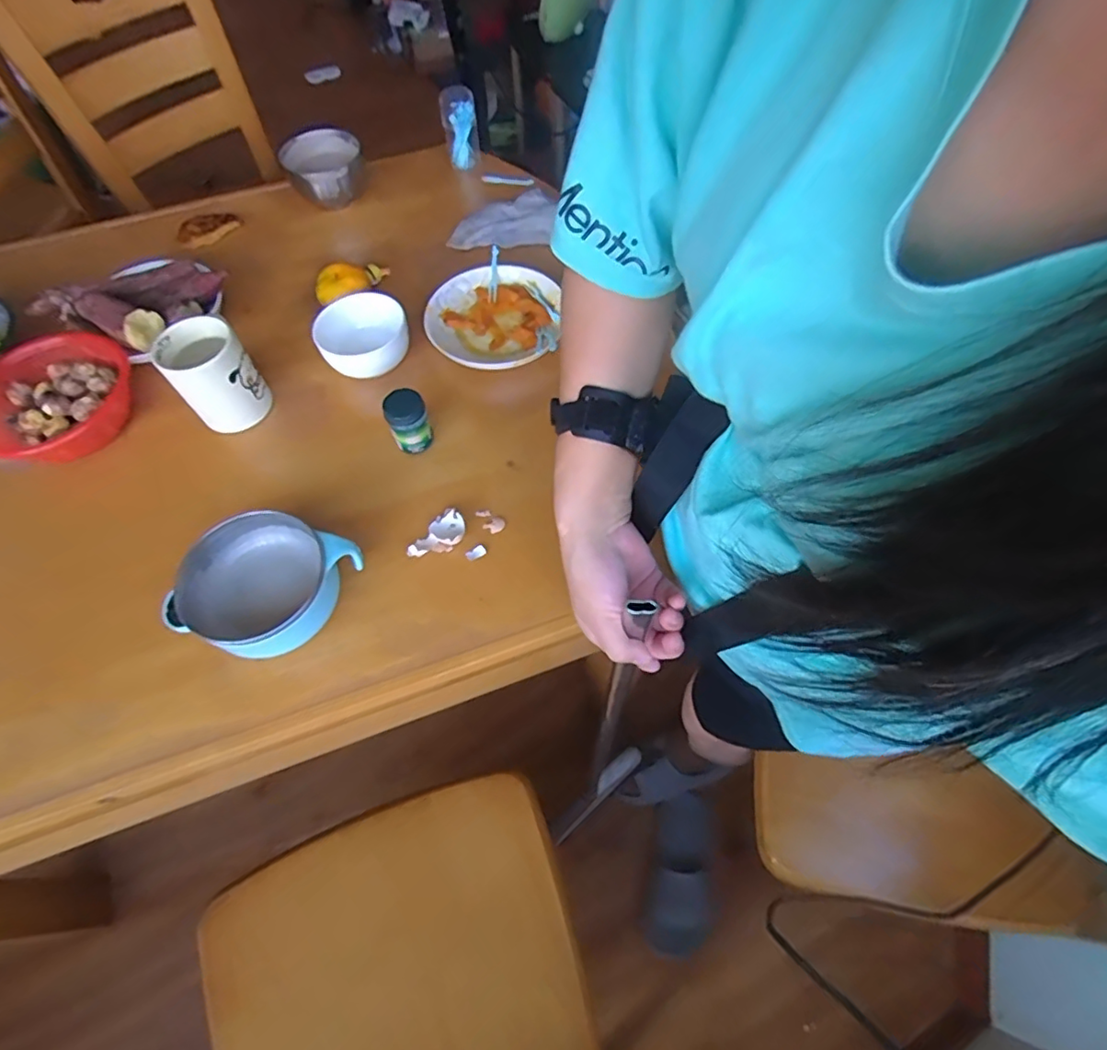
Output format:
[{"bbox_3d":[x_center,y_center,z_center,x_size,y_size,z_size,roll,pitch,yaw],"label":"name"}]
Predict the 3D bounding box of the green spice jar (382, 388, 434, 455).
[{"bbox_3d":[-0.156,-0.109,0.633,0.041,0.071,0.042,0,61,0],"label":"green spice jar"}]

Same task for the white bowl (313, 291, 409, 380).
[{"bbox_3d":[-0.228,-0.220,0.708,0.103,0.066,0.104,0,61,0],"label":"white bowl"}]

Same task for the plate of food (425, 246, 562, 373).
[{"bbox_3d":[-0.067,-0.258,0.732,0.167,0.033,0.168,0,61,0],"label":"plate of food"}]

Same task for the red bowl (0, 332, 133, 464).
[{"bbox_3d":[-0.567,-0.141,0.669,0.164,0.052,0.172,0,61,0],"label":"red bowl"}]

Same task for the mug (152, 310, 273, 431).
[{"bbox_3d":[-0.383,-0.166,0.658,0.090,0.109,0.087,-39,68,-19],"label":"mug"}]

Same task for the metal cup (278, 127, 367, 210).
[{"bbox_3d":[-0.342,-0.528,0.887,0.115,0.083,0.124,-20,63,-10],"label":"metal cup"}]

